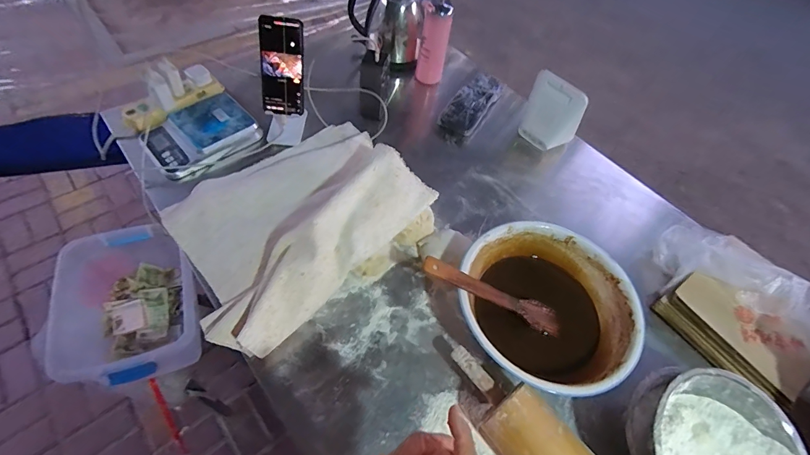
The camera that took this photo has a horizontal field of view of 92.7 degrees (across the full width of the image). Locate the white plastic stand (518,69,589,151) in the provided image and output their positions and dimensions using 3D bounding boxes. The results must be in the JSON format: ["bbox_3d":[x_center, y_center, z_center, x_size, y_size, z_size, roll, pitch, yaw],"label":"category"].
[{"bbox_3d":[0.294,-0.226,0.775,0.114,0.134,0.056,30,59,14],"label":"white plastic stand"}]

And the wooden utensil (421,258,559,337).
[{"bbox_3d":[0.128,0.097,0.554,0.231,0.014,0.037,26,59,-15],"label":"wooden utensil"}]

